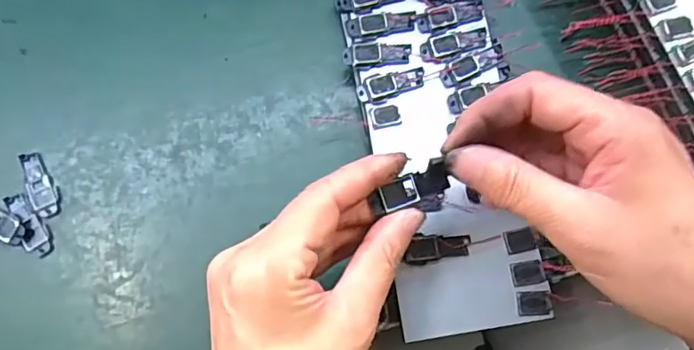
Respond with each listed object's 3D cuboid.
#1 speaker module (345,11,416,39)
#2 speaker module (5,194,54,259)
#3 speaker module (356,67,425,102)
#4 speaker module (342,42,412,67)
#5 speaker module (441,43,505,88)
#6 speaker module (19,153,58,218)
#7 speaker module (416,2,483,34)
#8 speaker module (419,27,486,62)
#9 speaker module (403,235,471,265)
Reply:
[{"bbox_3d":[0.020,-0.089,0.317,0.040,0.004,0.013,-9,77,-3],"label":"speaker module"},{"bbox_3d":[-0.181,0.029,0.308,0.014,0.004,0.040,-26,79,-7],"label":"speaker module"},{"bbox_3d":[0.025,-0.053,0.310,0.040,0.004,0.014,-17,78,-5],"label":"speaker module"},{"bbox_3d":[0.018,-0.071,0.313,0.040,0.004,0.015,-5,77,-2],"label":"speaker module"},{"bbox_3d":[0.074,-0.063,0.315,0.040,0.004,0.014,-24,83,-6],"label":"speaker module"},{"bbox_3d":[-0.179,0.005,0.311,0.014,0.004,0.039,-26,79,-7],"label":"speaker module"},{"bbox_3d":[0.061,-0.095,0.318,0.040,0.004,0.014,-17,78,-5],"label":"speaker module"},{"bbox_3d":[0.063,-0.078,0.316,0.040,0.004,0.015,-19,78,-5],"label":"speaker module"},{"bbox_3d":[0.050,0.039,0.294,0.036,0.008,0.013,-10,77,-3],"label":"speaker module"}]

